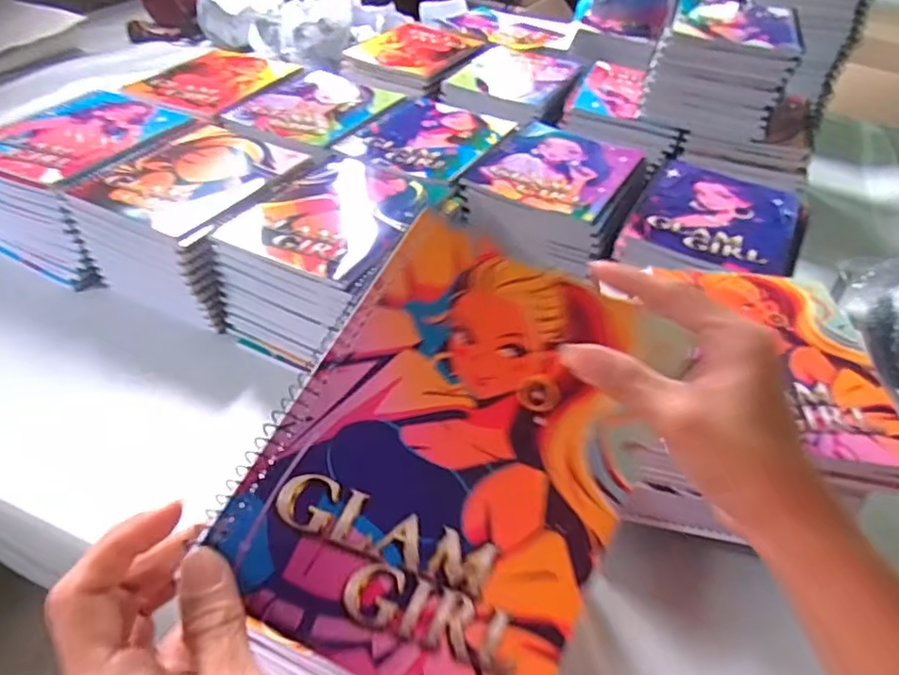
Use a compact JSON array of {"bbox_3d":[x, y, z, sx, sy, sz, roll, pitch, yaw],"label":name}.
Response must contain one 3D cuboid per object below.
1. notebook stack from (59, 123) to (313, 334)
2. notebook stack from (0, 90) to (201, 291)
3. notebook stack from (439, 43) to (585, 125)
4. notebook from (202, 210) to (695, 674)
[{"bbox_3d":[-0.262,-0.129,0.663,0.169,0.106,0.201,19,44,17],"label":"notebook stack"},{"bbox_3d":[-0.408,-0.177,0.703,0.155,0.110,0.215,15,43,14],"label":"notebook stack"},{"bbox_3d":[0.106,-0.387,0.927,0.160,0.033,0.216,26,46,23],"label":"notebook stack"},{"bbox_3d":[0.009,0.045,0.270,0.149,0.010,0.201,32,65,-3],"label":"notebook"}]

